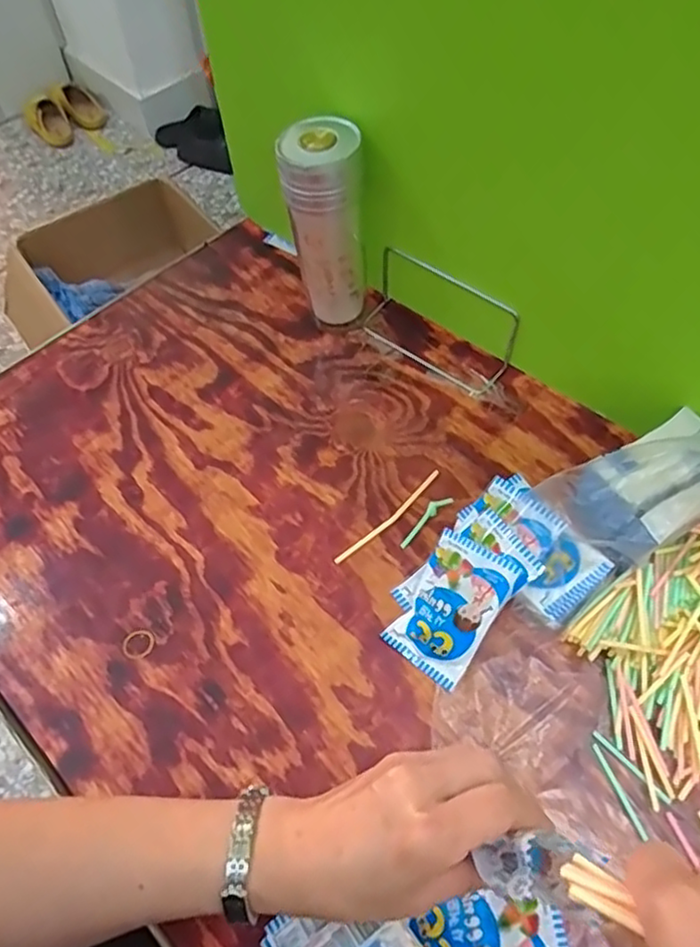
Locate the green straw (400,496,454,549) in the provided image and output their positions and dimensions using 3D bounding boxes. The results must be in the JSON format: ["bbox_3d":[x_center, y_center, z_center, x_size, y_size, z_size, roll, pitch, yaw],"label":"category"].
[{"bbox_3d":[0.062,0.039,0.550,0.061,0.006,0.013,-40,66,-20],"label":"green straw"}]

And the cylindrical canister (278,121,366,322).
[{"bbox_3d":[-0.022,-0.216,0.595,0.063,0.195,0.058,-1,59,2],"label":"cylindrical canister"}]

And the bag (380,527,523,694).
[{"bbox_3d":[0.075,0.101,0.487,0.062,0.013,0.103,31,93,21],"label":"bag"}]

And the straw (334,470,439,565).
[{"bbox_3d":[0.035,0.037,0.552,0.122,0.004,0.010,-40,65,-20],"label":"straw"}]

